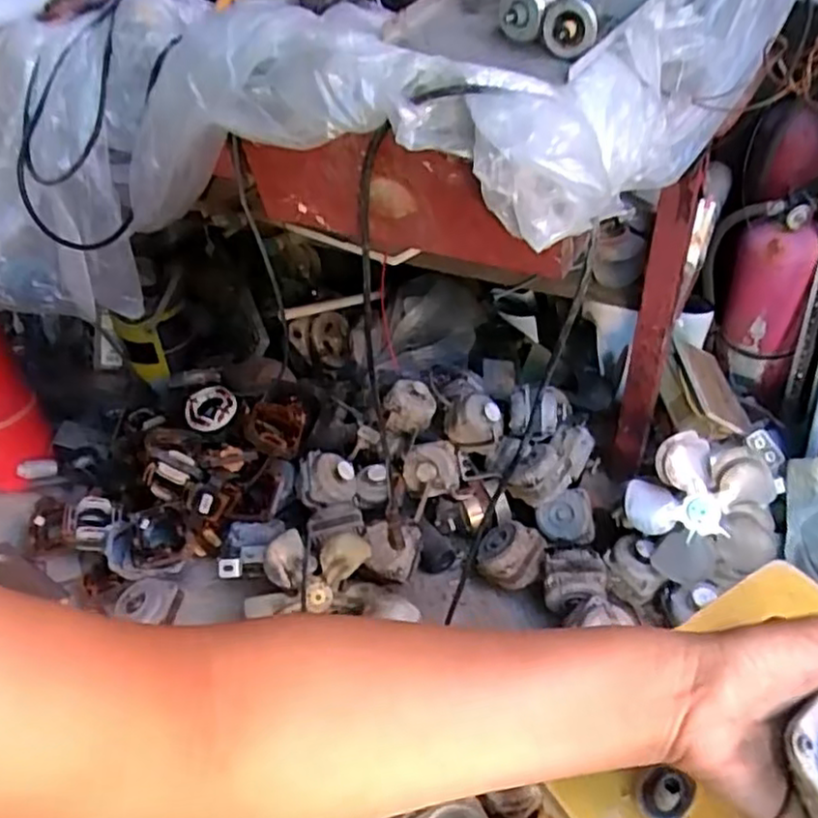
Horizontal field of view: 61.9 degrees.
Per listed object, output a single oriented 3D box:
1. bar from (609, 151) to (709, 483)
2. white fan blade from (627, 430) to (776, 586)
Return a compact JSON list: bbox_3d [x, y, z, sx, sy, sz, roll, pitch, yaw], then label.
[{"bbox_3d":[0.326,-0.082,0.927,0.062,0.466,0.042,13,42,16],"label":"bar"},{"bbox_3d":[0.392,0.132,0.911,0.174,0.026,0.188,0,92,16],"label":"white fan blade"}]

